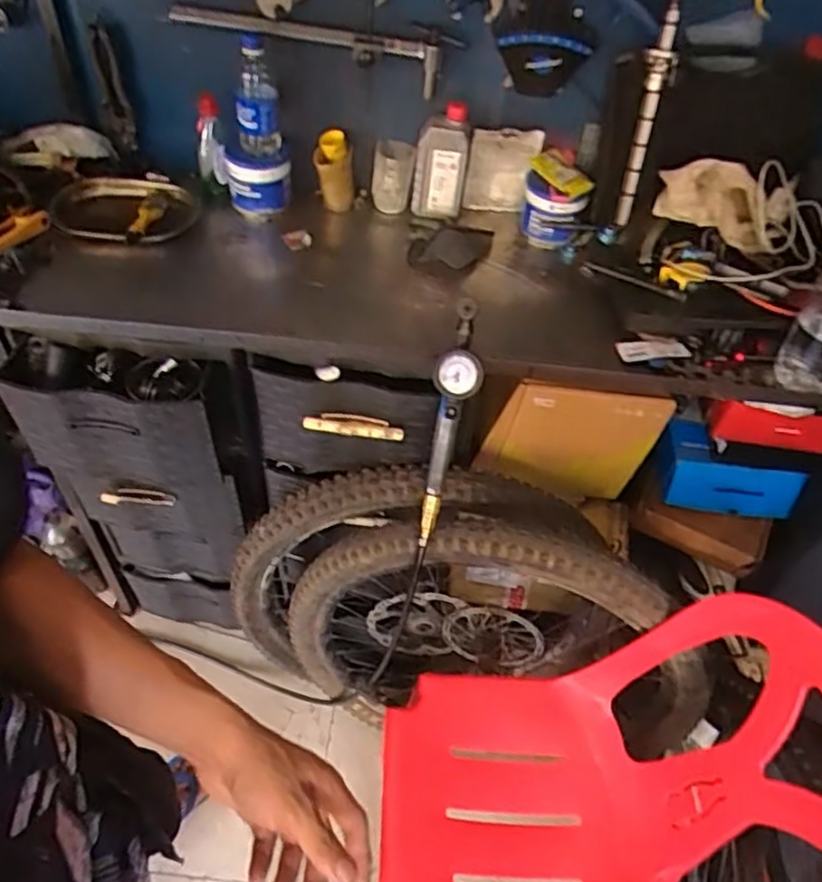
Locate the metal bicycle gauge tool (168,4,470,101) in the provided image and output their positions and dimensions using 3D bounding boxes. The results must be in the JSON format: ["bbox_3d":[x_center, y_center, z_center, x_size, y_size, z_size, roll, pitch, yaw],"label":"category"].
[{"bbox_3d":[-0.136,-0.572,1.002,0.408,0.080,0.046,4,48,-1],"label":"metal bicycle gauge tool"}]

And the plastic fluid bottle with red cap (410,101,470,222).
[{"bbox_3d":[0.045,-0.446,1.105,0.086,0.173,0.041,3,48,-2],"label":"plastic fluid bottle with red cap"}]

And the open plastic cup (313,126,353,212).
[{"bbox_3d":[-0.127,-0.439,1.124,0.063,0.110,0.063,2,48,-3],"label":"open plastic cup"}]

